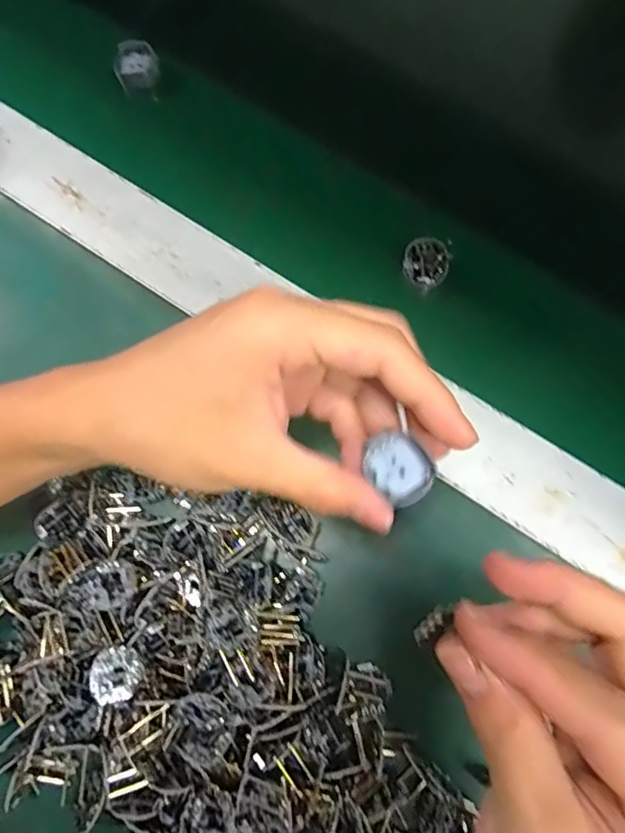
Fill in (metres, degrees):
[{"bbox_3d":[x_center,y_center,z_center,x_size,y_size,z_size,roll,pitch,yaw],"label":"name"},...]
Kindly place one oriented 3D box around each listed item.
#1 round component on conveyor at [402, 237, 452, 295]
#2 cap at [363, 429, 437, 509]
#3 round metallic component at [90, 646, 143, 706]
[{"bbox_3d":[0.067,-0.091,0.321,0.029,0.004,0.028,0,90,-9],"label":"round component on conveyor"},{"bbox_3d":[0.033,0.019,0.204,0.027,0.007,0.022,43,82,9],"label":"cap"},{"bbox_3d":[-0.091,0.120,0.251,0.022,0.004,0.025,-3,87,-23],"label":"round metallic component"}]

